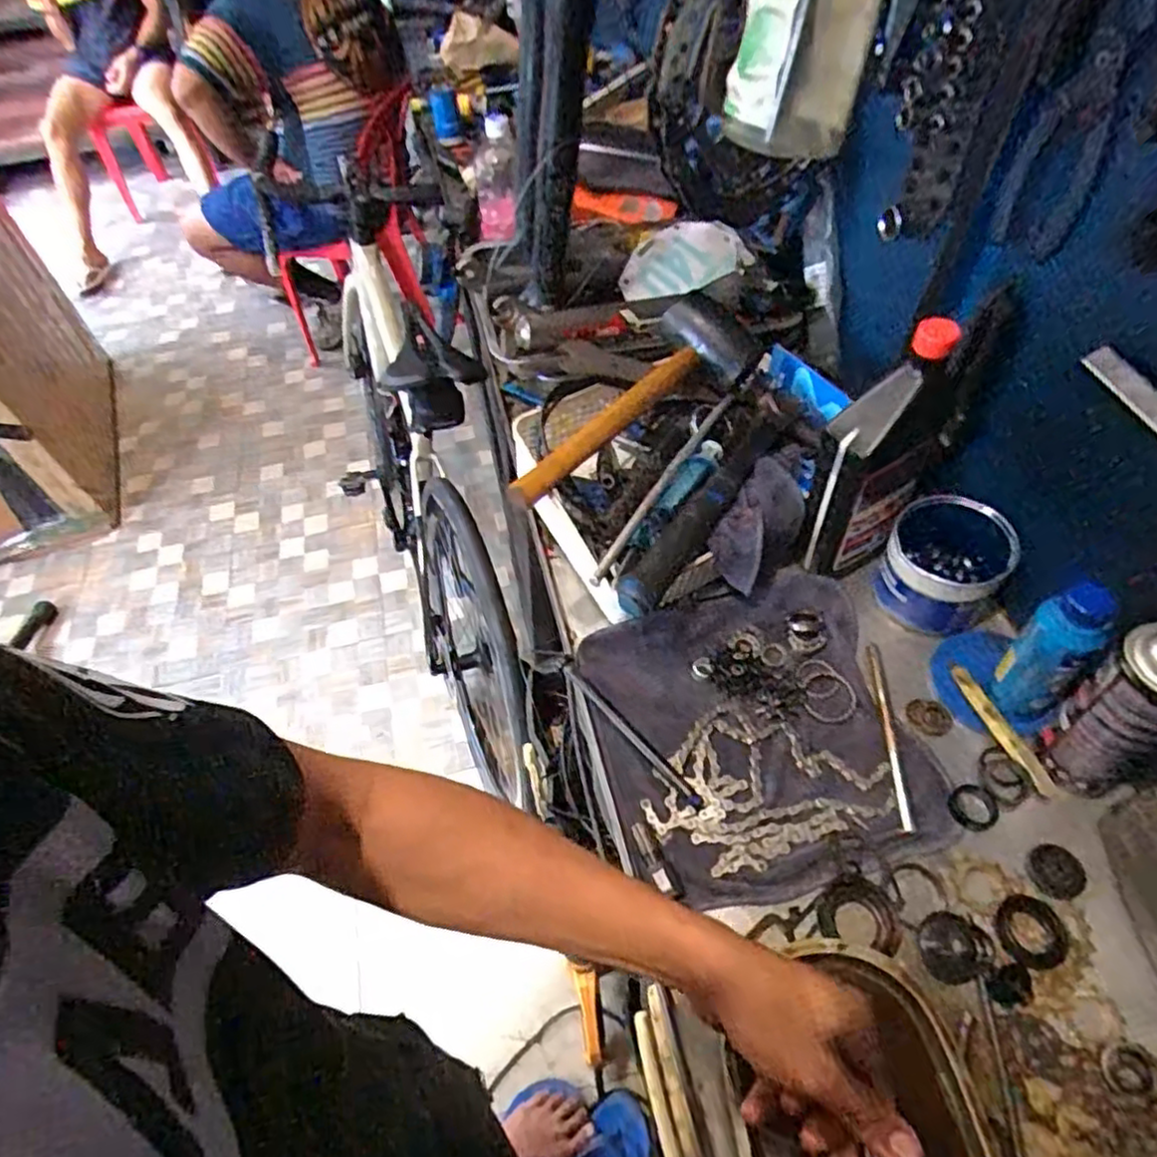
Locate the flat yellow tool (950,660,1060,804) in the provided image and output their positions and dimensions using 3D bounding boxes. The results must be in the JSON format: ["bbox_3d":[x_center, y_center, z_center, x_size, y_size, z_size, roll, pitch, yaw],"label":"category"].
[{"bbox_3d":[0.364,0.129,0.598,0.015,0.009,0.128,-17,54,-8],"label":"flat yellow tool"}]

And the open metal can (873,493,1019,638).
[{"bbox_3d":[0.343,-0.014,0.655,0.094,0.095,0.097,-2,53,3],"label":"open metal can"}]

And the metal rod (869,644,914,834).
[{"bbox_3d":[0.272,0.134,0.607,0.009,0.010,0.175,3,54,6],"label":"metal rod"}]

